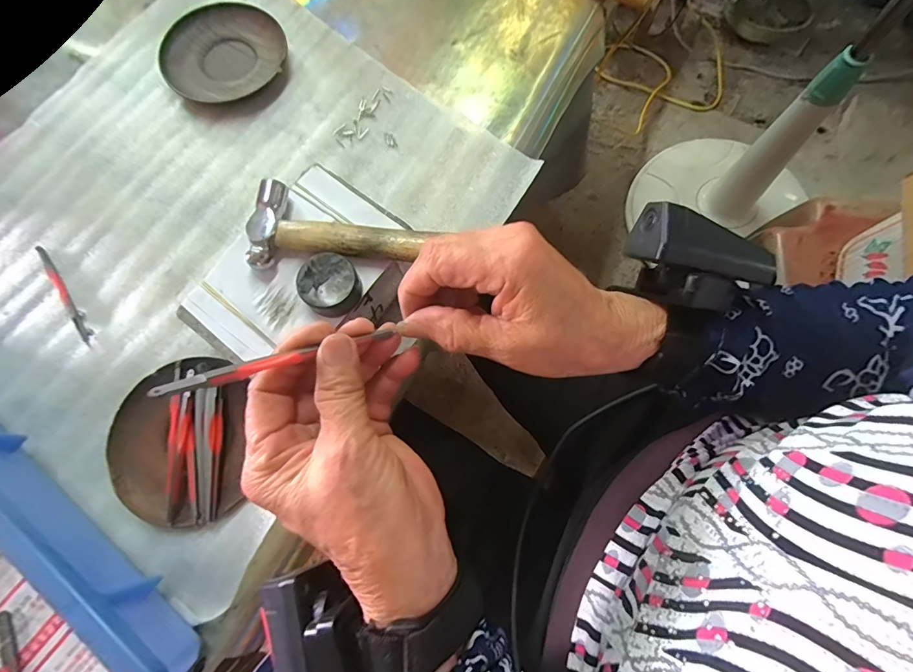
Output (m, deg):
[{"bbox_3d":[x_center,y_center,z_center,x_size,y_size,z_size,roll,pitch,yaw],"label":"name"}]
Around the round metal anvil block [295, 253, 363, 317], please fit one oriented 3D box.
[{"bbox_3d":[-0.082,-0.032,0.286,0.036,0.022,0.036,-43,77,-10],"label":"round metal anvil block"}]

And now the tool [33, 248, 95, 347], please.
[{"bbox_3d":[-0.319,-0.033,0.358,0.009,0.004,0.109,-37,76,-10],"label":"tool"}]

